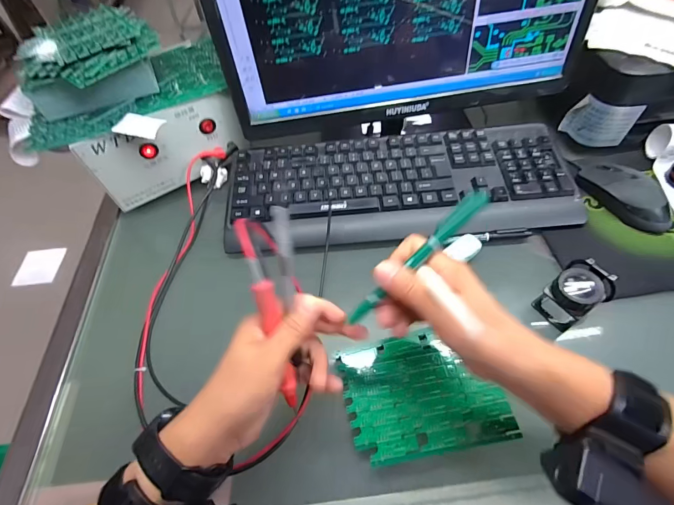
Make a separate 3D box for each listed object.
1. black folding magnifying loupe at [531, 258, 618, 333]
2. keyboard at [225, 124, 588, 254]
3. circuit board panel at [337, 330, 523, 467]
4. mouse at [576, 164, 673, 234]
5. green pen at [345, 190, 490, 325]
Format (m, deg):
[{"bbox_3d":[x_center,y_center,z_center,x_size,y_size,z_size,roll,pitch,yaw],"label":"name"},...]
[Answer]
[{"bbox_3d":[0.238,0.038,0.349,0.065,0.056,0.047,-31,59,-16],"label":"black folding magnifying loupe"},{"bbox_3d":[0.077,-0.088,0.459,0.431,0.032,0.157,-5,55,1],"label":"keyboard"},{"bbox_3d":[0.077,0.126,0.323,0.136,0.005,0.102,-10,53,-3],"label":"circuit board panel"},{"bbox_3d":[0.357,-0.075,0.429,0.055,0.037,0.114,-23,57,-11],"label":"mouse"},{"bbox_3d":[0.060,0.005,0.265,0.137,0.009,0.014,-45,60,7],"label":"green pen"}]

